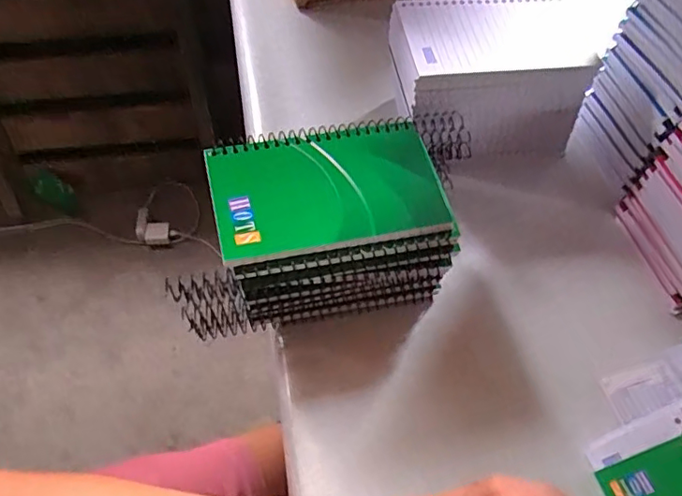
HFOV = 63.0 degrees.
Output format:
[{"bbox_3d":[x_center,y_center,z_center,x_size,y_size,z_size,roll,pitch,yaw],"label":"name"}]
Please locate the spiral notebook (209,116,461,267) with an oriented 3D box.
[{"bbox_3d":[-0.009,-0.037,0.326,0.130,0.011,0.084,-11,58,-11],"label":"spiral notebook"}]

